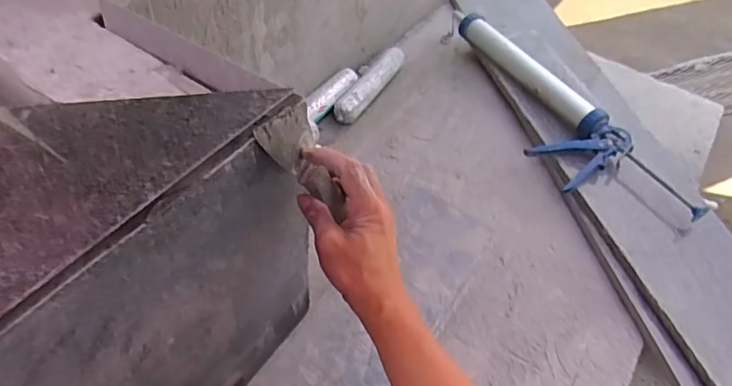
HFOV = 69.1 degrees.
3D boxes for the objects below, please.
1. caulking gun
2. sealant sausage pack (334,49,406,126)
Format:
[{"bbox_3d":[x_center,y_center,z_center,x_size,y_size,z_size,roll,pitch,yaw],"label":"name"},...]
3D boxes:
[{"bbox_3d":[0.382,-0.174,1.070,0.189,0.073,0.644,-17,52,-20],"label":"caulking gun"},{"bbox_3d":[0.013,-0.237,1.154,0.053,0.048,0.282,22,50,14],"label":"sealant sausage pack"}]

